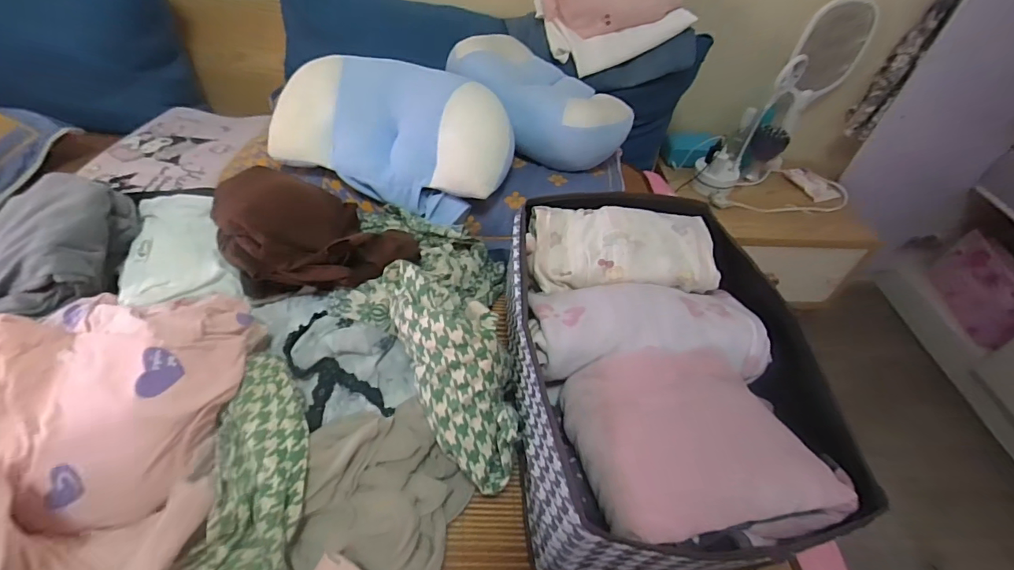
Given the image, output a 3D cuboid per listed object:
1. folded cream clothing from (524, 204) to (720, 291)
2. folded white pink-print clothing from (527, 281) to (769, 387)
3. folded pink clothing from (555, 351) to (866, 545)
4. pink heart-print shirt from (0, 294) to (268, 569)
[{"bbox_3d":[0.150,-0.055,0.631,0.243,0.057,0.127,0,46,-7],"label":"folded cream clothing"},{"bbox_3d":[0.165,0.042,0.544,0.278,0.049,0.120,1,46,-6],"label":"folded white pink-print clothing"},{"bbox_3d":[0.178,0.144,0.459,0.208,0.057,0.187,-4,47,-11],"label":"folded pink clothing"},{"bbox_3d":[-0.429,0.161,0.427,0.302,0.133,0.318,1,46,-7],"label":"pink heart-print shirt"}]

